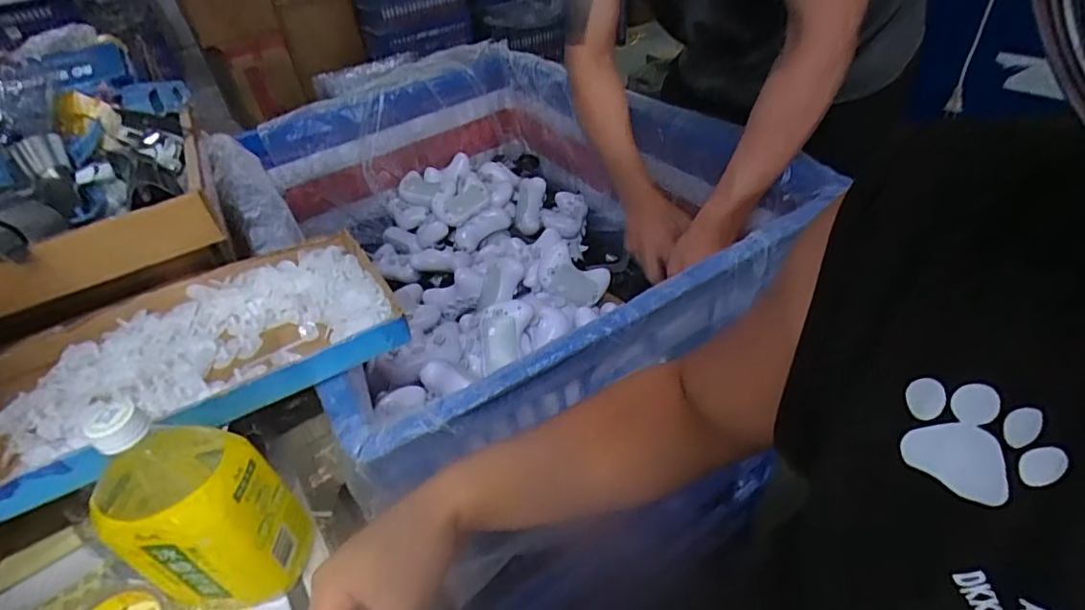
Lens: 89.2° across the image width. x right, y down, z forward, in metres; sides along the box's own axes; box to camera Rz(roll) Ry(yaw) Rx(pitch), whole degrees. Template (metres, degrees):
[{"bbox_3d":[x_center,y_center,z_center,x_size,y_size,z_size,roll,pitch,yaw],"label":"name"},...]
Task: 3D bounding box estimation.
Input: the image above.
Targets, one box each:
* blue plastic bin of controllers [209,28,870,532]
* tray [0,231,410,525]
[{"bbox_3d":[-0.098,-0.130,0.902,0.604,0.286,0.875,-25,43,-21],"label":"blue plastic bin of controllers"},{"bbox_3d":[-0.321,0.045,0.500,0.355,0.037,0.204,-25,43,-20],"label":"tray"}]

